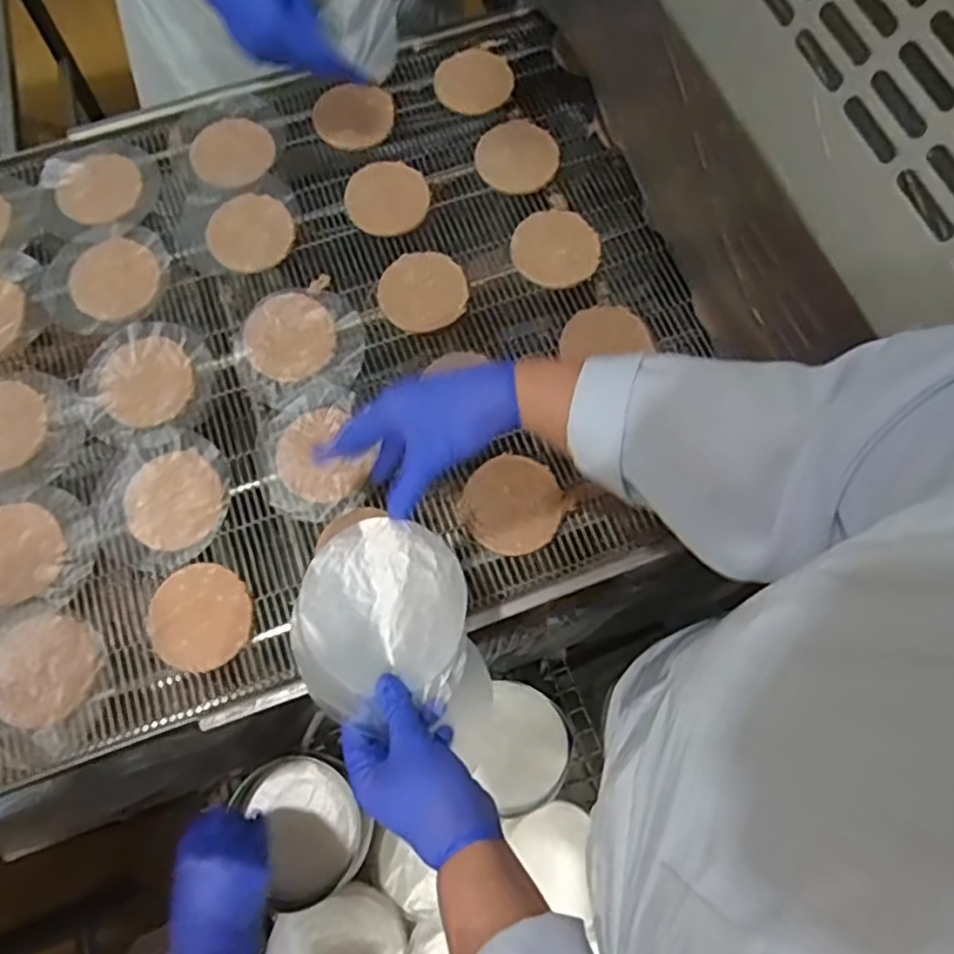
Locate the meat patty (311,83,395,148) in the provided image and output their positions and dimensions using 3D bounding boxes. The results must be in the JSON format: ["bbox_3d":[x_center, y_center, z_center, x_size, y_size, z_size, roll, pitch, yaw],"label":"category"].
[{"bbox_3d":[-0.133,-0.382,0.726,0.087,0.016,0.074,4,71,0],"label":"meat patty"}]

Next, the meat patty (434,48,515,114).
[{"bbox_3d":[-0.003,-0.430,0.738,0.083,0.008,0.071,11,87,5],"label":"meat patty"}]

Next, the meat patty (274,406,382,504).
[{"bbox_3d":[-0.138,-0.018,0.599,0.075,0.014,0.086,-27,74,-10],"label":"meat patty"}]

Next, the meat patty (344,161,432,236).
[{"bbox_3d":[-0.090,-0.280,0.680,0.081,0.017,0.072,4,71,0],"label":"meat patty"}]

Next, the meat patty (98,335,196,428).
[{"bbox_3d":[-0.304,-0.089,0.627,0.083,0.009,0.083,1,71,-2],"label":"meat patty"}]

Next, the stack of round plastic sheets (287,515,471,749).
[{"bbox_3d":[-0.070,0.098,0.486,0.122,0.028,0.128,-11,72,-5],"label":"stack of round plastic sheets"}]

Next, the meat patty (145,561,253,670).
[{"bbox_3d":[-0.228,0.115,0.559,0.083,0.005,0.083,1,71,-2],"label":"meat patty"}]

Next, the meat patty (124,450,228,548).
[{"bbox_3d":[-0.264,0.020,0.590,0.084,0.005,0.083,1,71,-2],"label":"meat patty"}]

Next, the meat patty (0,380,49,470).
[{"bbox_3d":[-0.430,-0.046,0.611,0.079,0.007,0.082,1,71,-2],"label":"meat patty"}]

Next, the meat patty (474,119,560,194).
[{"bbox_3d":[0.042,-0.333,0.702,0.082,0.016,0.081,1,71,-2],"label":"meat patty"}]

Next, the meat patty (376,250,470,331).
[{"bbox_3d":[-0.052,-0.179,0.656,0.084,0.013,0.080,1,71,-2],"label":"meat patty"}]

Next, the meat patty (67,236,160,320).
[{"bbox_3d":[-0.353,-0.194,0.659,0.081,0.009,0.081,1,71,-2],"label":"meat patty"}]

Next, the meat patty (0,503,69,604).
[{"bbox_3d":[-0.394,0.063,0.576,0.086,0.006,0.082,1,71,-2],"label":"meat patty"}]

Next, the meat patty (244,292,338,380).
[{"bbox_3d":[-0.177,-0.133,0.642,0.082,0.010,0.084,1,71,-2],"label":"meat patty"}]

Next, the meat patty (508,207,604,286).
[{"bbox_3d":[0.078,-0.224,0.663,0.084,0.010,0.081,1,71,-2],"label":"meat patty"}]

